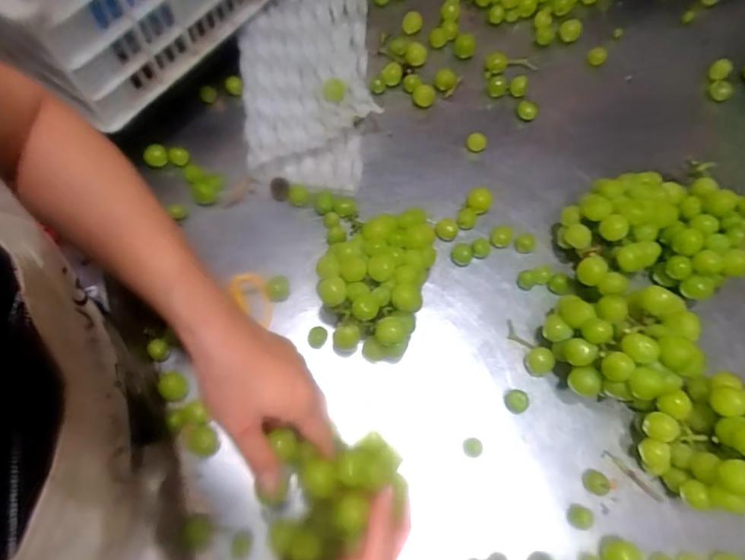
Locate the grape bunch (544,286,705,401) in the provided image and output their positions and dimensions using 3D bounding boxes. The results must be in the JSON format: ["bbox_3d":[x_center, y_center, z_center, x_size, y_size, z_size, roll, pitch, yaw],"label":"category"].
[{"bbox_3d":[0.235,0.067,0.461,0.106,0.103,0.098,1,70,-3],"label":"grape bunch"}]

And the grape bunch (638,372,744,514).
[{"bbox_3d":[0.310,0.150,0.435,0.099,0.099,0.106,1,70,-3],"label":"grape bunch"}]

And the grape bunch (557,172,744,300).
[{"bbox_3d":[0.316,-0.047,0.526,0.204,0.082,0.132,-1,70,-4],"label":"grape bunch"}]

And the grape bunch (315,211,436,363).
[{"bbox_3d":[0.002,-0.001,0.497,0.111,0.082,0.149,9,70,0],"label":"grape bunch"}]

